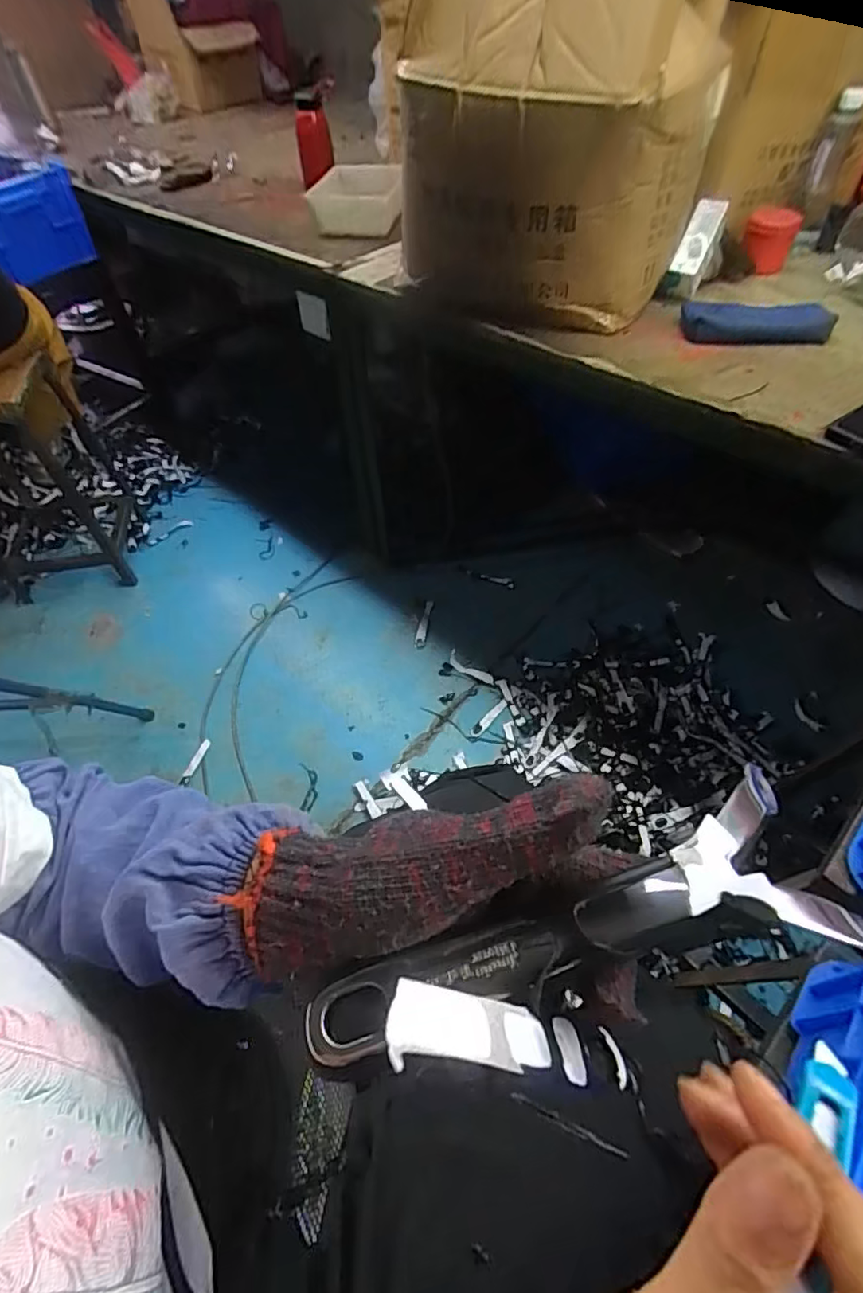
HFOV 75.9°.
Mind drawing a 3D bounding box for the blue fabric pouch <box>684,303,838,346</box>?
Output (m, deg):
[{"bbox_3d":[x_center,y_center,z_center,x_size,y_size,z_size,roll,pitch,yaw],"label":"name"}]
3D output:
[{"bbox_3d":[0.464,-0.460,0.788,0.201,0.034,0.063,7,53,8],"label":"blue fabric pouch"}]

